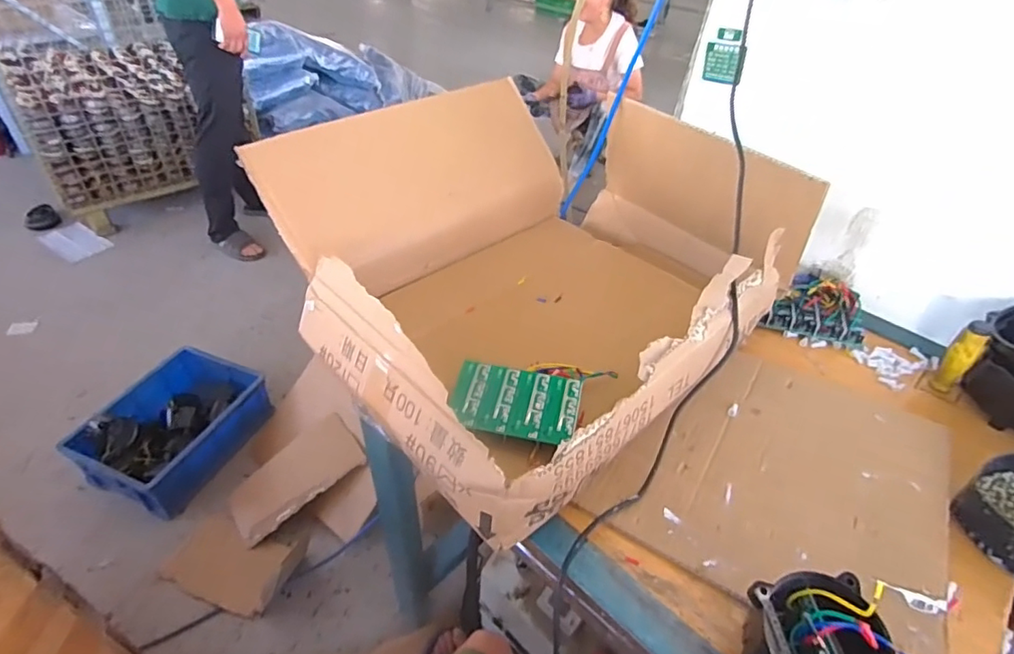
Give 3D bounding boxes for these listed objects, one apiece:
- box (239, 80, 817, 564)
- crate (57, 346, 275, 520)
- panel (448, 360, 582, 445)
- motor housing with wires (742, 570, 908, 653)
[{"bbox_3d":[0.047,-0.094,0.700,0.562,0.231,0.482,-28,50,-31],"label":"box"},{"bbox_3d":[-0.853,0.260,1.425,0.313,0.150,0.409,15,42,13],"label":"crate"},{"bbox_3d":[0.008,0.076,0.556,0.127,0.004,0.079,9,48,9],"label":"panel"},{"bbox_3d":[0.245,0.242,0.419,0.080,0.099,0.095,-14,44,-19],"label":"motor housing with wires"}]

